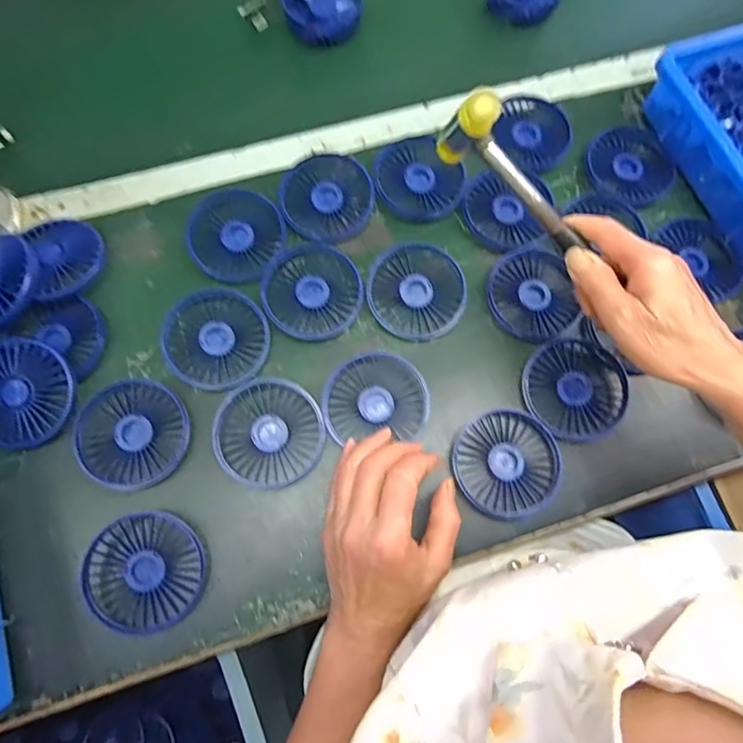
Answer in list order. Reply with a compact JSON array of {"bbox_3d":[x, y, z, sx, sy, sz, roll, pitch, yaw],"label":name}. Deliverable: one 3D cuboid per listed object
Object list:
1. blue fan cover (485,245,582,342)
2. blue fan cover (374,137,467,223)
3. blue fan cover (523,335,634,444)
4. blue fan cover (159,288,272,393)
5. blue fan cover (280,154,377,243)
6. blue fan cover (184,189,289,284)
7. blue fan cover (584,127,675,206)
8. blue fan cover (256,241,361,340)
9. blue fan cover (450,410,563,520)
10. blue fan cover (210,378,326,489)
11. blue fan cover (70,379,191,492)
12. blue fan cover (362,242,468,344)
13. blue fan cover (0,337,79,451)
[{"bbox_3d":[0.144,-0.072,0.462,0.078,0.010,0.087,-11,73,-5],"label":"blue fan cover"},{"bbox_3d":[0.046,-0.185,0.493,0.083,0.021,0.083,-21,74,-8],"label":"blue fan cover"},{"bbox_3d":[0.179,0.014,0.443,0.091,0.009,0.087,-24,75,-9],"label":"blue fan cover"},{"bbox_3d":[-0.135,-0.029,0.442,0.086,0.013,0.089,-39,77,-12],"label":"blue fan cover"},{"bbox_3d":[-0.042,-0.165,0.484,0.086,0.021,0.083,-34,76,-11],"label":"blue fan cover"},{"bbox_3d":[-0.127,-0.126,0.471,0.083,0.022,0.086,34,75,9],"label":"blue fan cover"},{"bbox_3d":[0.259,-0.207,0.505,0.090,0.013,0.081,-28,75,-10],"label":"blue fan cover"},{"bbox_3d":[-0.054,-0.075,0.458,0.087,0.014,0.091,-14,73,-6],"label":"blue fan cover"},{"bbox_3d":[0.113,0.077,0.424,0.089,0.019,0.084,-24,75,-9],"label":"blue fan cover"},{"bbox_3d":[-0.085,0.050,0.416,0.084,0.018,0.086,34,74,9],"label":"blue fan cover"},{"bbox_3d":[-0.197,0.050,0.417,0.086,0.011,0.086,-33,76,-11],"label":"blue fan cover"},{"bbox_3d":[0.040,-0.074,0.457,0.086,0.015,0.089,-42,78,-13],"label":"blue fan cover"},{"bbox_3d":[-0.290,0.015,0.419,0.084,0.023,0.093,-22,74,-8],"label":"blue fan cover"}]

